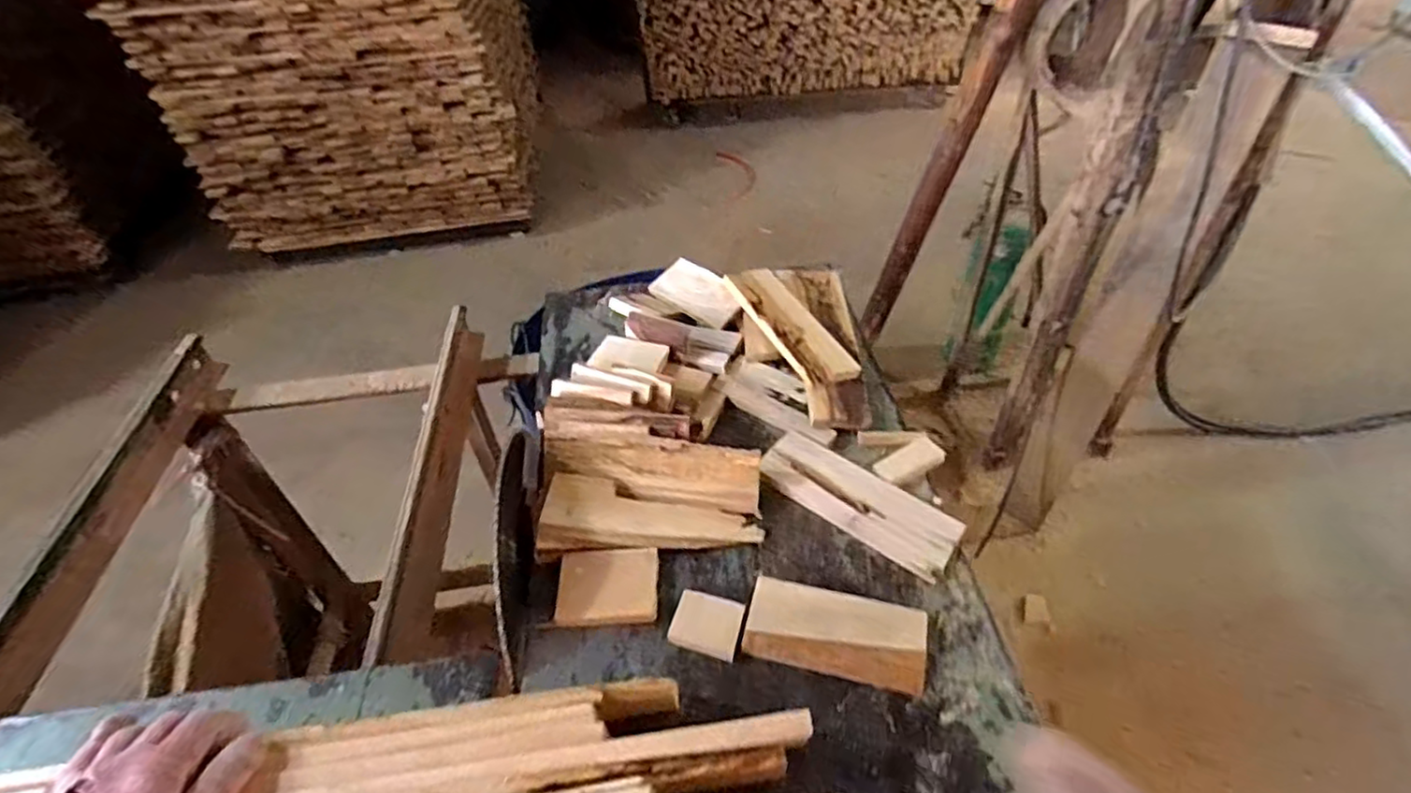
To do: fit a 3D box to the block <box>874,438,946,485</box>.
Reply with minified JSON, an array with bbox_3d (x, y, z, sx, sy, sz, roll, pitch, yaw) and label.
[{"bbox_3d":[0.214,0.068,0.697,0.073,0.011,0.035,-25,48,-19],"label":"block"}]

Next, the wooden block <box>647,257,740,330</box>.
[{"bbox_3d":[-0.010,-0.139,0.894,0.119,0.016,0.068,31,79,15],"label":"wooden block"}]

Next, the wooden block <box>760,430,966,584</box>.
[{"bbox_3d":[0.152,0.103,0.667,0.200,0.019,0.072,27,53,28],"label":"wooden block"}]

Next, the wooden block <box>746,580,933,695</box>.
[{"bbox_3d":[0.111,0.202,0.573,0.148,0.020,0.067,9,46,14],"label":"wooden block"}]

